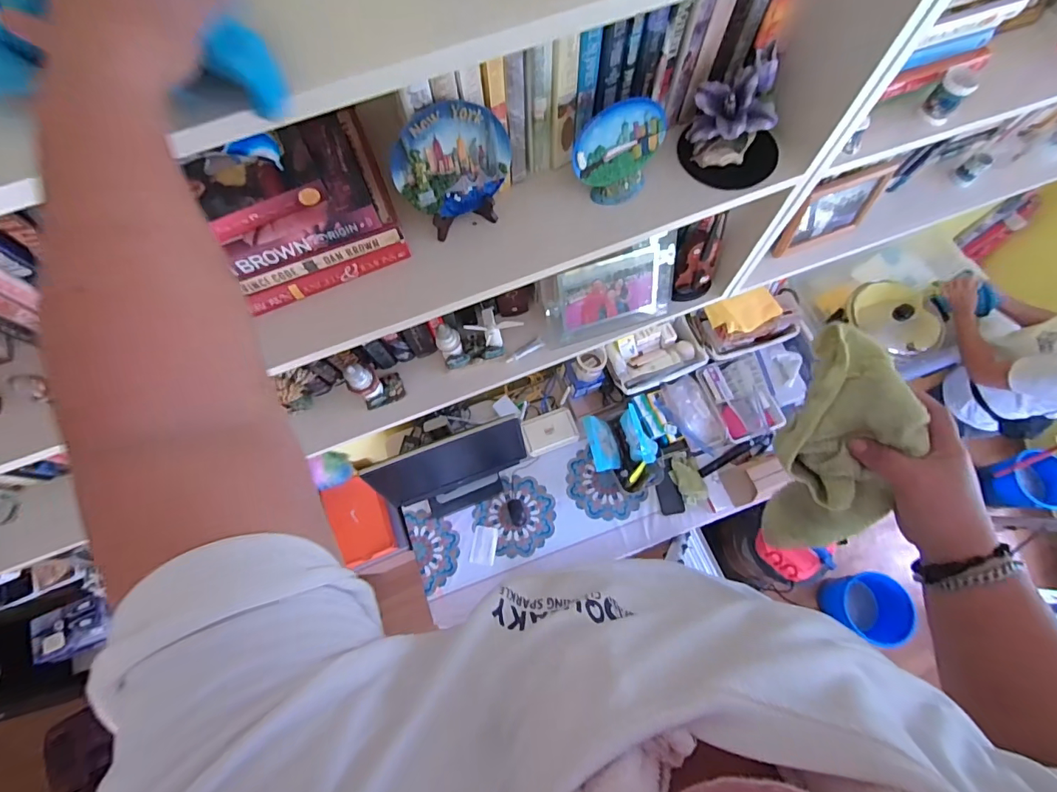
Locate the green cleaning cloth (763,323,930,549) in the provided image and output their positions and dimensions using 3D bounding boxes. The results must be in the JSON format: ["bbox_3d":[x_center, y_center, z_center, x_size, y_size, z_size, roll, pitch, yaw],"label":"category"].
[{"bbox_3d":[0.256,0.056,0.417,0.078,0.099,0.214,4,114,3],"label":"green cleaning cloth"}]

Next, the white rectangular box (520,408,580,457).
[{"bbox_3d":[0.075,0.123,1.677,0.195,0.052,0.136,-21,71,-6],"label":"white rectangular box"}]

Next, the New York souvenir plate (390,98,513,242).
[{"bbox_3d":[-0.089,-0.272,0.572,0.137,0.149,0.037,-19,71,-5],"label":"New York souvenir plate"}]

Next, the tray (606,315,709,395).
[{"bbox_3d":[0.443,-0.142,1.655,0.326,0.090,0.188,-21,71,-6],"label":"tray"}]

